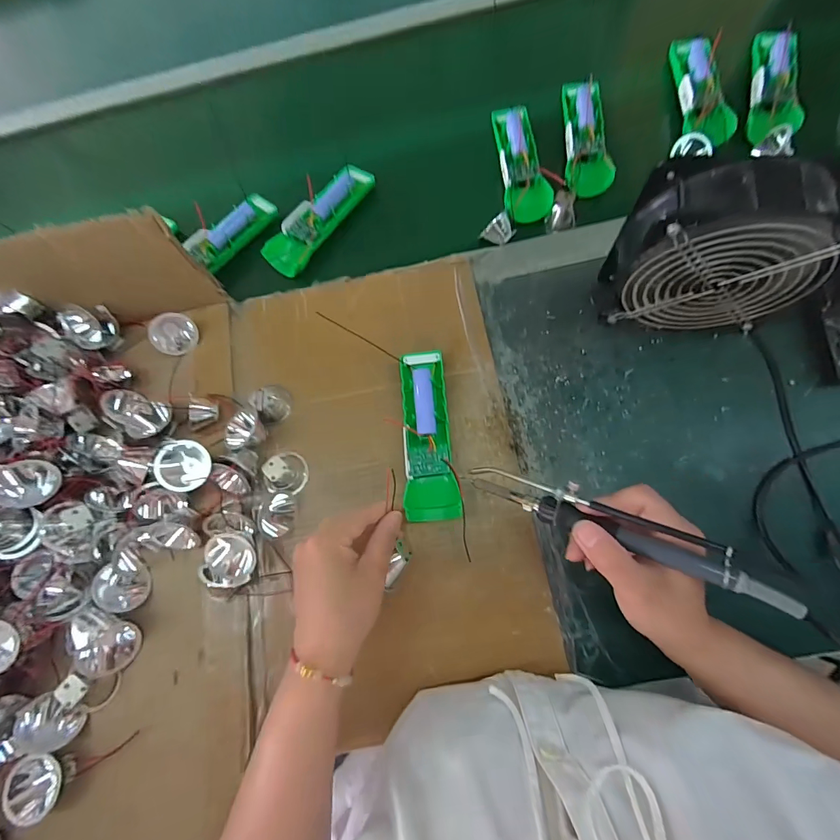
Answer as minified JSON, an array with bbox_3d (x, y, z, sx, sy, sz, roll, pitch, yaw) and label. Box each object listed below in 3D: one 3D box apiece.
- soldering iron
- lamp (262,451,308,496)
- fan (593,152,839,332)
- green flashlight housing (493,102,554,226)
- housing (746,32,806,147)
[{"bbox_3d":[0.122,0.068,0.258,0.196,0.024,0.025,19,75,30],"label":"soldering iron"},{"bbox_3d":[-0.127,0.051,0.373,0.034,0.023,0.040,32,79,14],"label":"lamp"},{"bbox_3d":[0.237,-0.131,0.334,0.144,0.160,0.058,8,75,8],"label":"fan"},{"bbox_3d":[0.113,-0.292,0.446,0.048,0.030,0.140,-6,73,4],"label":"green flashlight housing"},{"bbox_3d":[0.373,-0.354,0.415,0.040,0.032,0.133,11,75,9],"label":"housing"}]

